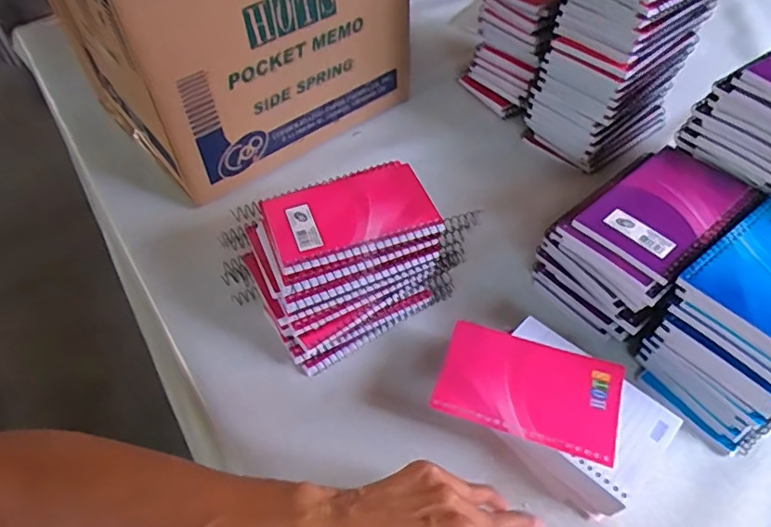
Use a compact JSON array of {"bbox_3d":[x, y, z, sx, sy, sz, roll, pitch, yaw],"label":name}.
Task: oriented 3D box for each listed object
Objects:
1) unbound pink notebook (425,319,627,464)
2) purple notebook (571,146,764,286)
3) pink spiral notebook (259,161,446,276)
[{"bbox_3d":[0.105,0.089,0.407,0.127,0.011,0.077,15,52,15],"label":"unbound pink notebook"},{"bbox_3d":[0.219,-0.042,0.430,0.127,0.011,0.083,-34,56,-23],"label":"purple notebook"},{"bbox_3d":[-0.029,-0.042,0.452,0.131,0.010,0.089,-19,51,-12],"label":"pink spiral notebook"}]

